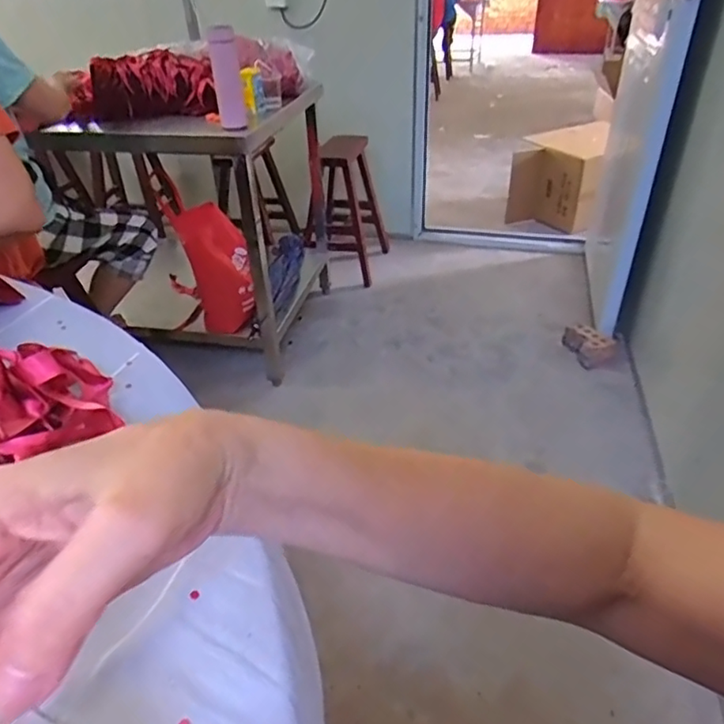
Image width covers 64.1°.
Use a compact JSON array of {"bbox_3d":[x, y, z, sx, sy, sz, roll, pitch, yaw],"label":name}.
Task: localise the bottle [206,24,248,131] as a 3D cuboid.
[{"bbox_3d":[-0.312,-0.657,1.351,0.065,0.209,0.073,-8,35,-9],"label":"bottle"}]

